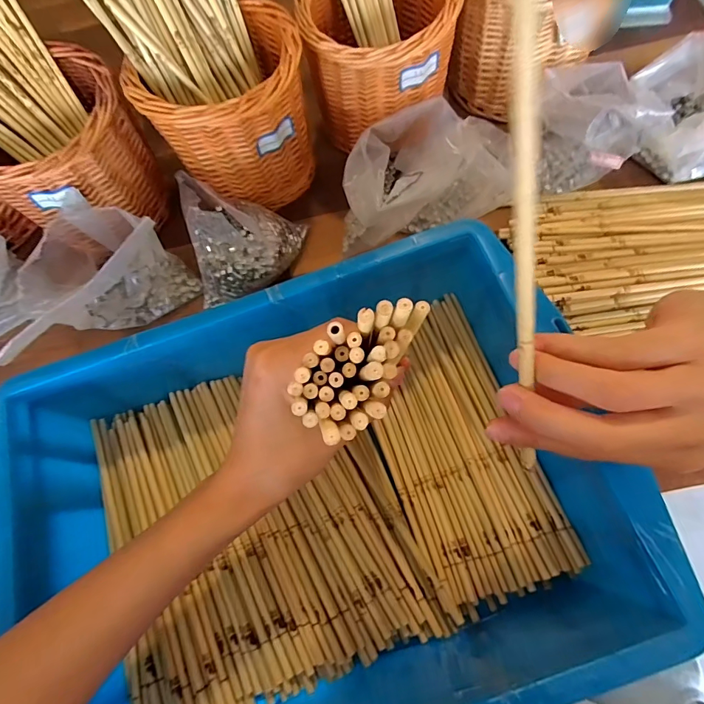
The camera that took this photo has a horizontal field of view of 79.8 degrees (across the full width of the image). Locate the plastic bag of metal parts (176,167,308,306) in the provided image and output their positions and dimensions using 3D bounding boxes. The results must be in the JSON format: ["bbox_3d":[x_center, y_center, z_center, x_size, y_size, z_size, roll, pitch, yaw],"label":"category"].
[{"bbox_3d":[-0.117,-0.127,0.460,0.121,0.075,0.124,-9,70,2],"label":"plastic bag of metal parts"}]

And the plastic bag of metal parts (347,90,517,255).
[{"bbox_3d":[0.083,-0.195,0.465,0.211,0.090,0.126,-17,67,-4],"label":"plastic bag of metal parts"}]

